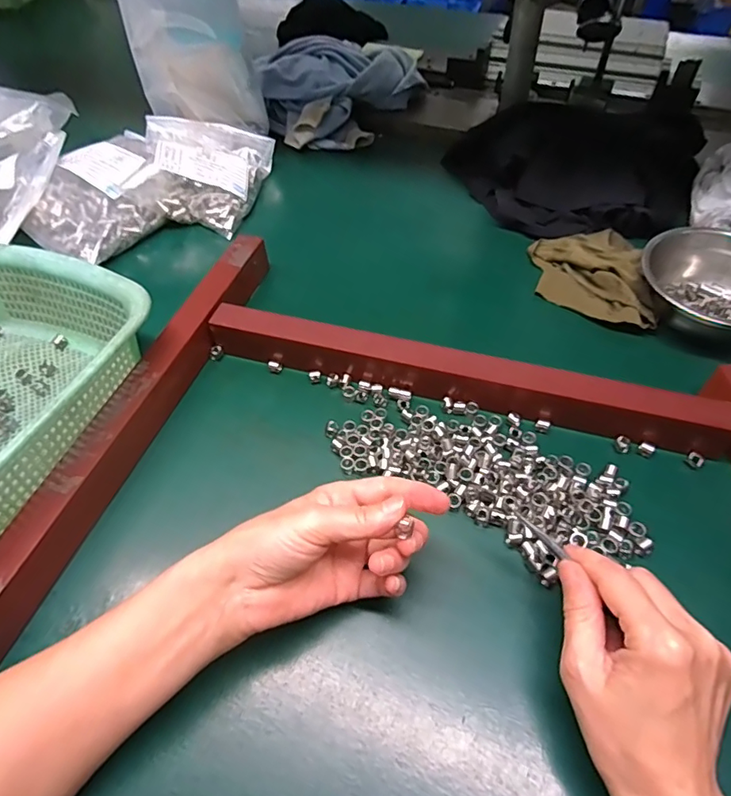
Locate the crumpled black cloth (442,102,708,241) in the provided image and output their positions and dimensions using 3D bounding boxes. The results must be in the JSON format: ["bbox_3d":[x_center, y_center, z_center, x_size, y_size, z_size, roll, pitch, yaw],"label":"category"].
[{"bbox_3d":[0.222,-0.249,0.546,0.253,0.076,0.170,9,55,9],"label":"crumpled black cloth"}]

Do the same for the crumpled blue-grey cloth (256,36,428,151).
[{"bbox_3d":[-0.034,-0.423,0.688,0.220,0.069,0.193,-3,54,0],"label":"crumpled blue-grey cloth"}]

